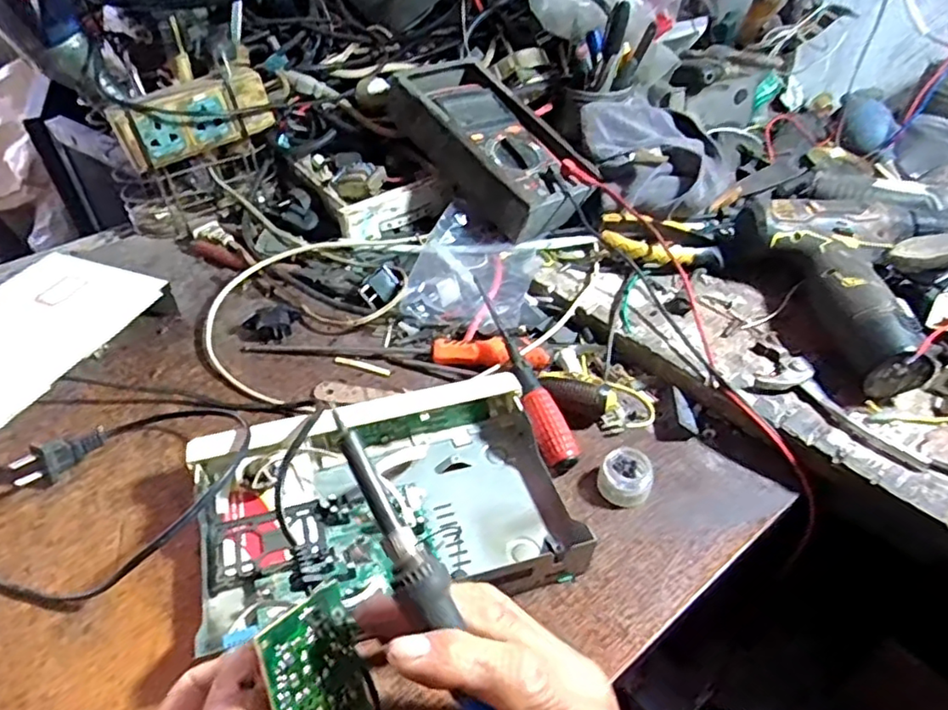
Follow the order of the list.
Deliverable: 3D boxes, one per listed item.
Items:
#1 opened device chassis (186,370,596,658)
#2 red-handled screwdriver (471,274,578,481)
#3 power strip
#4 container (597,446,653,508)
[{"bbox_3d":[-0.054,0.087,0.386,0.223,0.040,0.154,-17,45,-15],"label":"opened device chassis"},{"bbox_3d":[0.034,0.010,0.468,0.024,0.020,0.167,-15,60,-14],"label":"red-handled screwdriver"},{"bbox_3d":[-0.257,-0.222,0.580,0.141,0.058,0.041,-29,50,-26],"label":"power strip"},{"bbox_3d":[0.102,0.081,0.421,0.033,0.025,0.032,-1,43,1],"label":"container"}]

